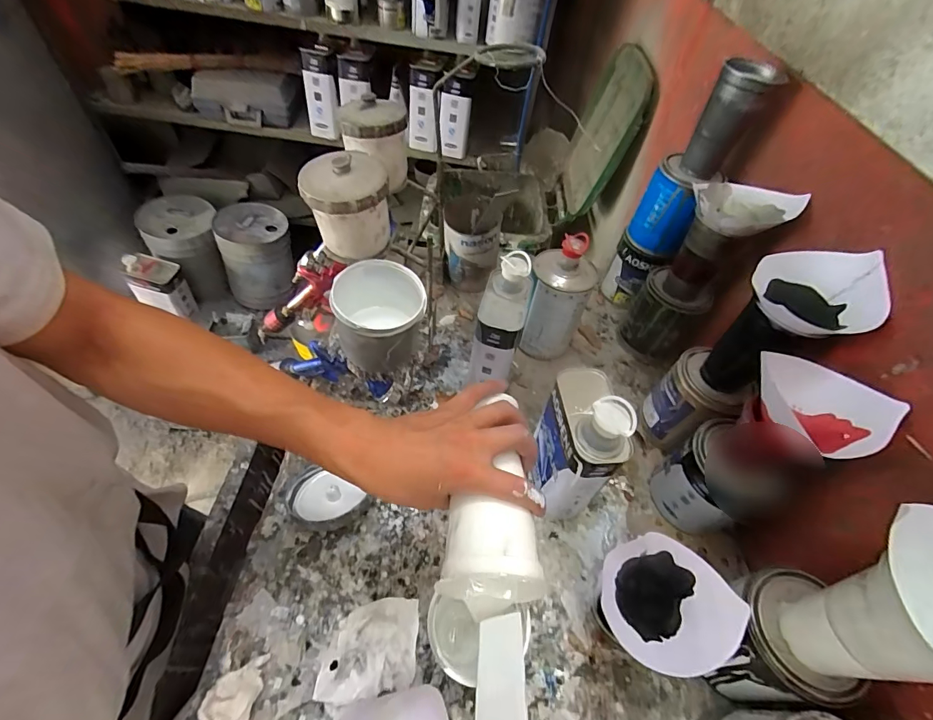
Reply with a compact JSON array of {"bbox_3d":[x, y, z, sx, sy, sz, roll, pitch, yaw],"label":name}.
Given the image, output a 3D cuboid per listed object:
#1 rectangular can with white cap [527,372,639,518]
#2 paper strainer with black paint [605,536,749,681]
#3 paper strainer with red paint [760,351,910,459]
[{"bbox_3d":[0.127,0.096,0.499,0.070,0.210,0.120,0,53,-5],"label":"rectangular can with white cap"},{"bbox_3d":[0.193,0.246,0.424,0.111,0.084,0.113,2,53,-3],"label":"paper strainer with black paint"},{"bbox_3d":[0.345,0.040,0.417,0.083,0.074,0.112,-36,64,-27],"label":"paper strainer with red paint"}]

